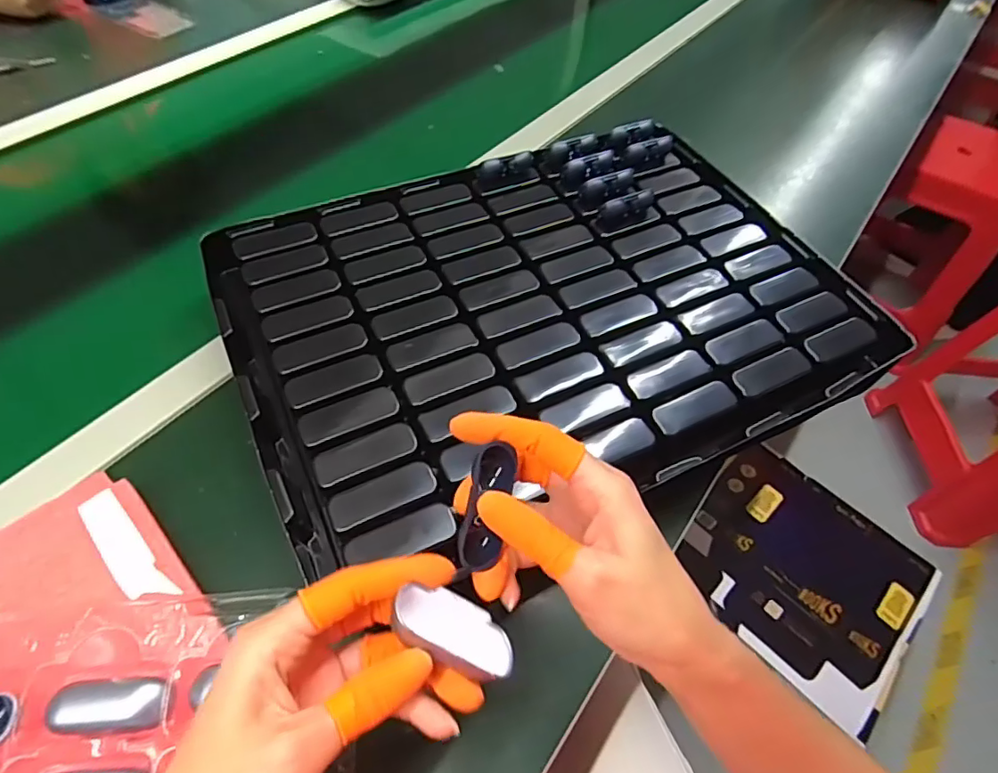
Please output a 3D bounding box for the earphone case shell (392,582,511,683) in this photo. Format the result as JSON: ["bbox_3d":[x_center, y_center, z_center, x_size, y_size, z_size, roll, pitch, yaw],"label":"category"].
[{"bbox_3d":[-0.018,0.105,0.237,0.058,0.009,0.026,34,51,-18],"label":"earphone case shell"}]

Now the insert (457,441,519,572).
[{"bbox_3d":[-0.006,0.055,0.253,0.019,0.011,0.055,10,79,6],"label":"insert"}]

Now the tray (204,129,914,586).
[{"bbox_3d":[0.042,-0.070,0.452,0.484,0.058,0.345,-20,59,-17],"label":"tray"}]

